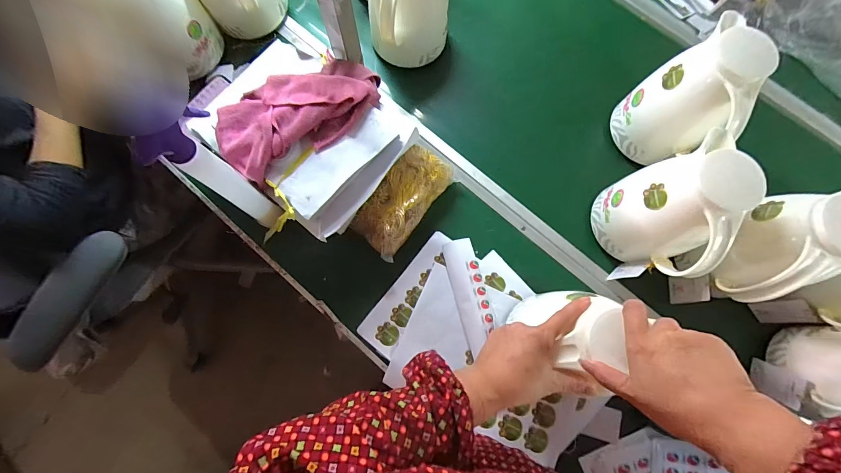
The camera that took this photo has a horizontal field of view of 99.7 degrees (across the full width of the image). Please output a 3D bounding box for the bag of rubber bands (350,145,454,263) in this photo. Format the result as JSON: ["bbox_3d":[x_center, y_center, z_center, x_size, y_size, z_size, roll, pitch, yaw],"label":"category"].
[{"bbox_3d":[-0.025,-0.057,0.575,0.077,0.073,0.182,34,79,7],"label":"bag of rubber bands"}]

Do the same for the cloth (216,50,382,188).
[{"bbox_3d":[-0.168,-0.180,0.503,0.249,0.046,0.128,-31,79,-8],"label":"cloth"}]

